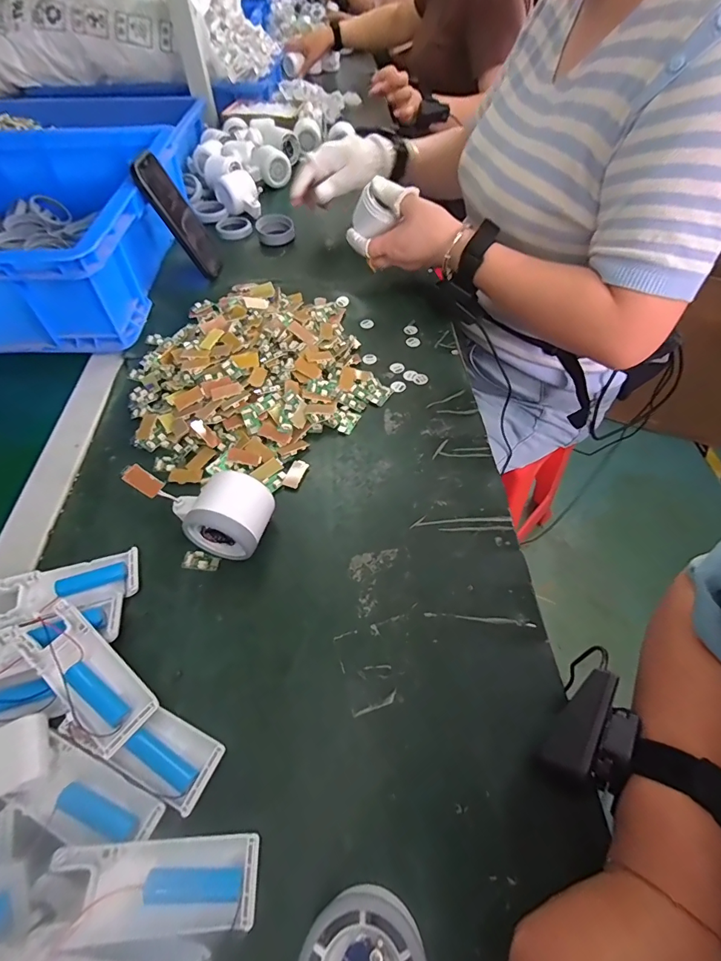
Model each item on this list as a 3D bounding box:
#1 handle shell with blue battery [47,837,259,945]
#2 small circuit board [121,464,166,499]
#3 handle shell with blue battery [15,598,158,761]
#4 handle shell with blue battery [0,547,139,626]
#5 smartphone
[{"bbox_3d":[-0.108,0.215,0.227,0.099,0.020,0.038,-2,53,-1],"label":"handle shell with blue battery"},{"bbox_3d":[-0.171,0.000,0.336,0.004,0.033,0.016,14,65,37],"label":"small circuit board"},{"bbox_3d":[-0.183,0.127,0.283,0.105,0.018,0.039,38,68,15],"label":"handle shell with blue battery"},{"bbox_3d":[-0.230,0.084,0.339,0.100,0.018,0.041,-16,55,-11],"label":"handle shell with blue battery"},{"bbox_3d":[-0.242,-0.353,0.580,0.011,0.150,0.069,-12,50,22],"label":"smartphone"}]

